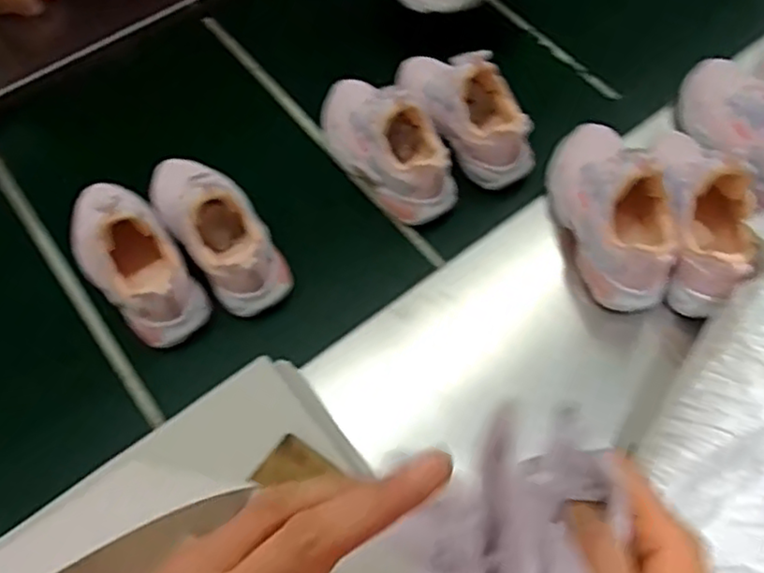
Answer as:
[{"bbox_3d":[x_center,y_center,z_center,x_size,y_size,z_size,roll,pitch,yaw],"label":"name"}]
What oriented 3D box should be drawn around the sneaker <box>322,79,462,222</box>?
[{"bbox_3d":[0.000,-0.164,0.706,0.075,0.094,0.196,-35,67,-18],"label":"sneaker"}]

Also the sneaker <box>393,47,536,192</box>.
[{"bbox_3d":[0.087,-0.203,0.714,0.076,0.098,0.193,-38,68,-19],"label":"sneaker"}]

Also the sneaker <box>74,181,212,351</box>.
[{"bbox_3d":[-0.252,-0.038,0.647,0.083,0.104,0.190,-36,67,-18],"label":"sneaker"}]

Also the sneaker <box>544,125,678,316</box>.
[{"bbox_3d":[0.221,-0.089,0.634,0.075,0.108,0.201,-7,62,-5],"label":"sneaker"}]

